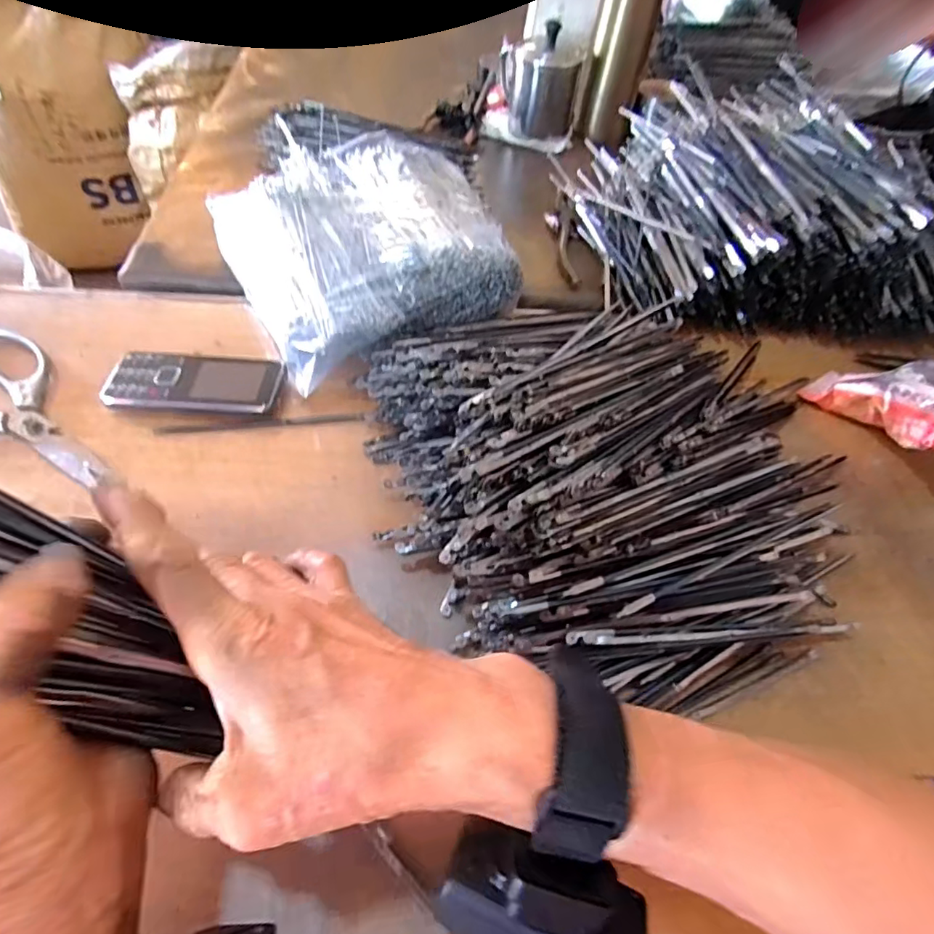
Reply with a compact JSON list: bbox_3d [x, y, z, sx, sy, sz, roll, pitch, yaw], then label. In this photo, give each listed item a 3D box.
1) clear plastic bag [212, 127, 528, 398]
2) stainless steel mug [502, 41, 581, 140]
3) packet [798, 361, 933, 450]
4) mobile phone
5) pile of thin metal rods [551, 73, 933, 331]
[{"bbox_3d":[-0.083,-0.201,0.474,0.239,0.071,0.261,-25,60,-19],"label":"clear plastic bag"},{"bbox_3d":[0.087,-0.463,0.654,0.095,0.079,0.079,8,55,2],"label":"stainless steel mug"},{"bbox_3d":[0.335,-0.052,0.405,0.075,0.066,0.113,-19,59,-16],"label":"packet"},{"bbox_3d":[-0.203,-0.062,0.407,0.121,0.019,0.050,4,55,-1],"label":"mobile phone"},{"bbox_3d":[0.269,-0.255,0.504,0.304,0.108,0.248,4,55,-1],"label":"pile of thin metal rods"}]

